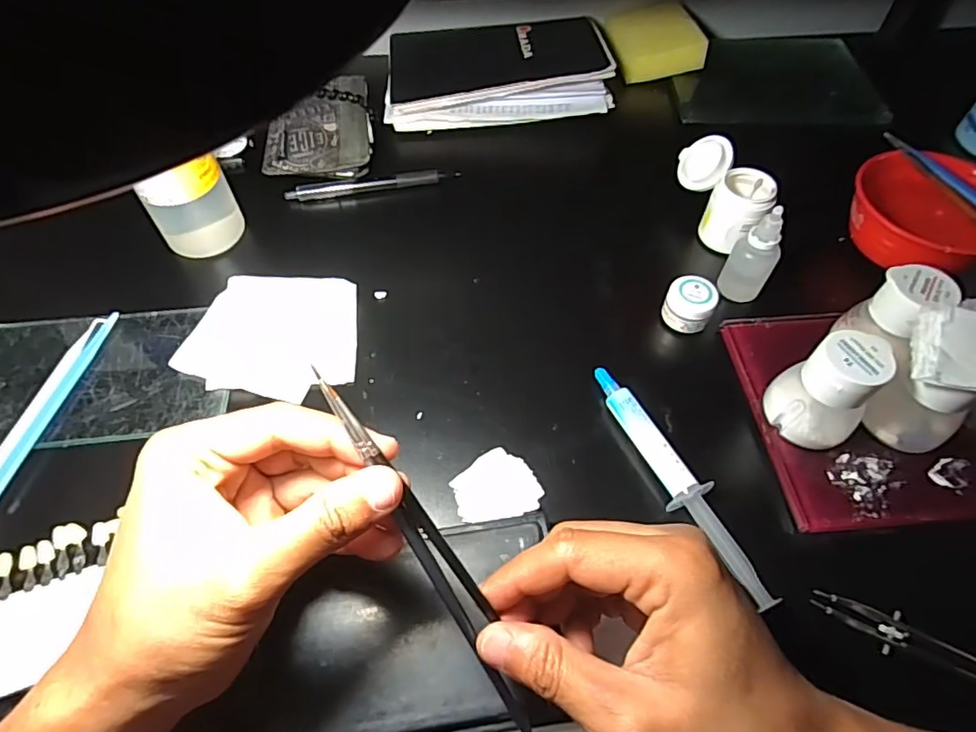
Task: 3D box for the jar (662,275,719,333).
[{"bbox_3d":[0.141,-0.043,0.391,0.033,0.029,0.031,0,57,-1],"label":"jar"}]

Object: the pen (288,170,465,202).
[{"bbox_3d":[-0.099,-0.158,0.480,0.146,0.014,0.013,-8,57,-6],"label":"pen"}]

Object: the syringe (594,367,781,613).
[{"bbox_3d":[0.108,0.065,0.324,0.022,0.019,0.158,-25,61,-16],"label":"syringe"}]

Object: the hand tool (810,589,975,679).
[{"bbox_3d":[0.211,0.137,0.275,0.096,0.011,0.016,20,59,12],"label":"hand tool"}]

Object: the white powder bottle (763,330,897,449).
[{"bbox_3d":[0.196,0.014,0.316,0.046,0.063,0.048,-25,61,-16],"label":"white powder bottle"}]

